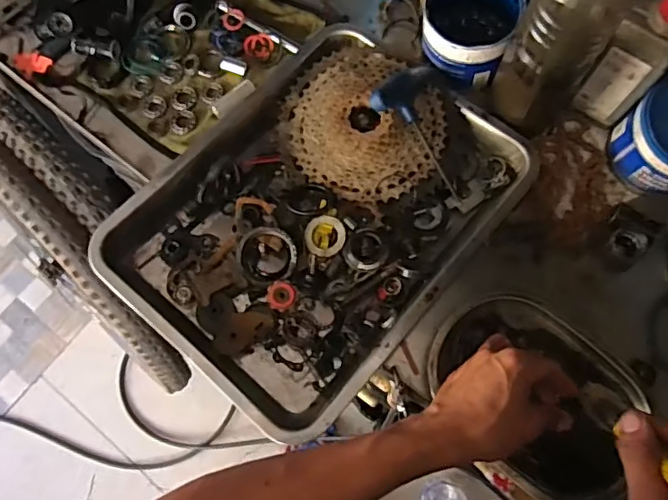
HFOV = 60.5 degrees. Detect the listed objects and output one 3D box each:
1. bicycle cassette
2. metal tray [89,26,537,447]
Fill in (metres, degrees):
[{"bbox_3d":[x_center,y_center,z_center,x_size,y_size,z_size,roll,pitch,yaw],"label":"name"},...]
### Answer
[{"bbox_3d":[0.033,-0.140,0.616,0.185,0.042,0.163,30,77,11],"label":"bicycle cassette"},{"bbox_3d":[-0.013,-0.040,0.589,0.294,0.060,0.387,39,79,12],"label":"metal tray"}]

